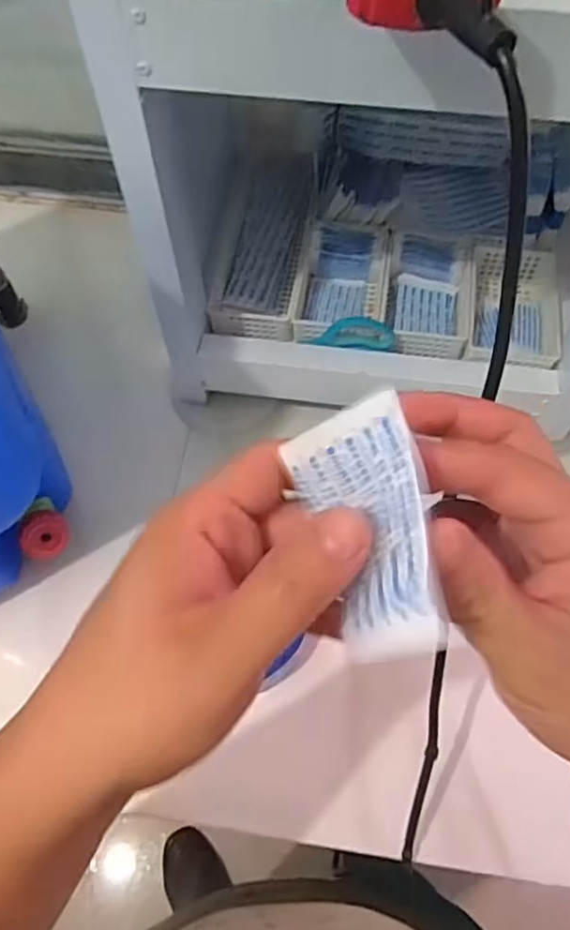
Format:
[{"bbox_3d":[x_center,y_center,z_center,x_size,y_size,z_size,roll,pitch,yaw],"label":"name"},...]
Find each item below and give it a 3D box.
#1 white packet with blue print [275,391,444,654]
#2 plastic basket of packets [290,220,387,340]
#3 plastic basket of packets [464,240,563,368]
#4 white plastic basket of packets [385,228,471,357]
[{"bbox_3d":[0.026,0.020,0.200,0.012,0.050,0.079,6,56,-37],"label":"white packet with blue print"},{"bbox_3d":[0.052,-0.165,0.583,0.082,0.040,0.121,5,63,3],"label":"plastic basket of packets"},{"bbox_3d":[0.204,-0.143,0.568,0.080,0.037,0.124,10,64,5],"label":"plastic basket of packets"},{"bbox_3d":[0.129,-0.157,0.572,0.071,0.032,0.121,6,63,4],"label":"white plastic basket of packets"}]

